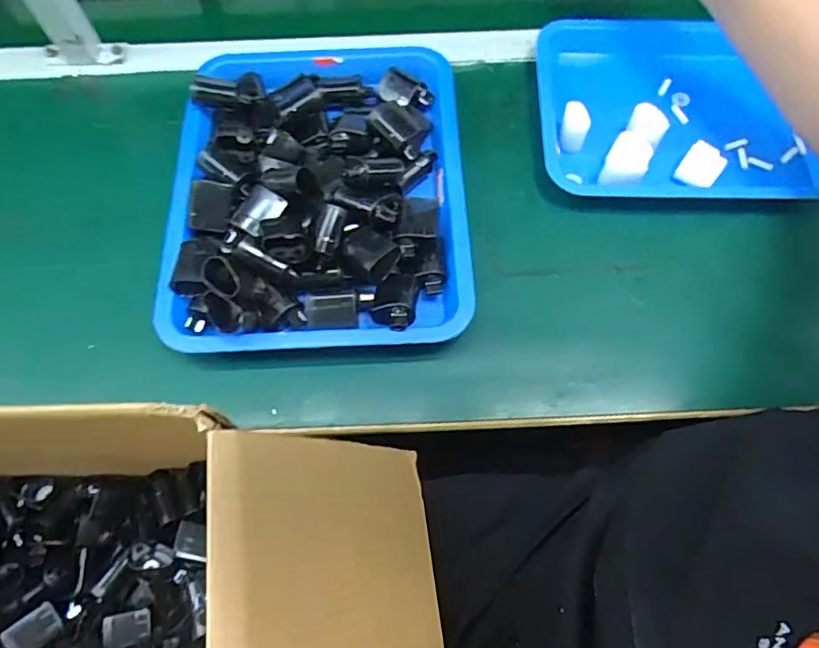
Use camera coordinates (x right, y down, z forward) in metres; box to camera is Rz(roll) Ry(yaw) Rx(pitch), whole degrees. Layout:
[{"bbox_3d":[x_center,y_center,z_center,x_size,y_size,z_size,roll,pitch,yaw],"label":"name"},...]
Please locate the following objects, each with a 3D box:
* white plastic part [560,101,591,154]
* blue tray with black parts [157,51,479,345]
[{"bbox_3d":[0.162,-0.196,0.543,0.026,0.027,0.035,3,67,2],"label":"white plastic part"},{"bbox_3d":[-0.081,-0.132,0.506,0.264,0.049,0.327,-1,67,0],"label":"blue tray with black parts"}]

